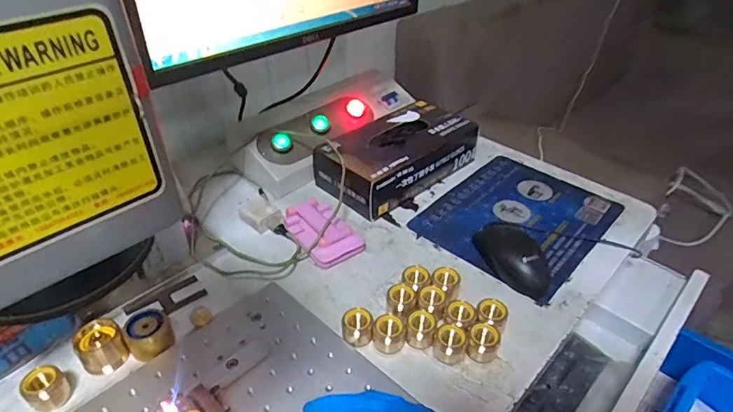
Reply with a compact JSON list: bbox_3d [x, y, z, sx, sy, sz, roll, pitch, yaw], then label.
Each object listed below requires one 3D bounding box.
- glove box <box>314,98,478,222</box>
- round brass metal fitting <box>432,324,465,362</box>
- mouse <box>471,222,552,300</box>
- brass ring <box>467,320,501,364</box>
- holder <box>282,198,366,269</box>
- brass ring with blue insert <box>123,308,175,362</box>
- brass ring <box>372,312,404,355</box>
[{"bbox_3d":[0.045,-0.079,0.695,0.229,0.074,0.136,-30,48,-35],"label":"glove box"},{"bbox_3d":[0.081,0.134,0.454,0.028,0.024,0.029,14,39,15],"label":"round brass metal fitting"},{"bbox_3d":[0.175,0.052,0.557,0.065,0.039,0.120,-12,40,-18],"label":"mouse"},{"bbox_3d":[0.115,0.133,0.458,0.028,0.025,0.033,15,39,17],"label":"brass ring"},{"bbox_3d":[-0.057,0.030,0.590,0.066,0.024,0.105,-24,45,-30],"label":"holder"},{"bbox_3d":[-0.211,0.123,0.456,0.039,0.031,0.033,-25,45,-31],"label":"brass ring with blue insert"},{"bbox_3d":[0.022,0.126,0.462,0.030,0.027,0.028,1,37,-1],"label":"brass ring"}]

